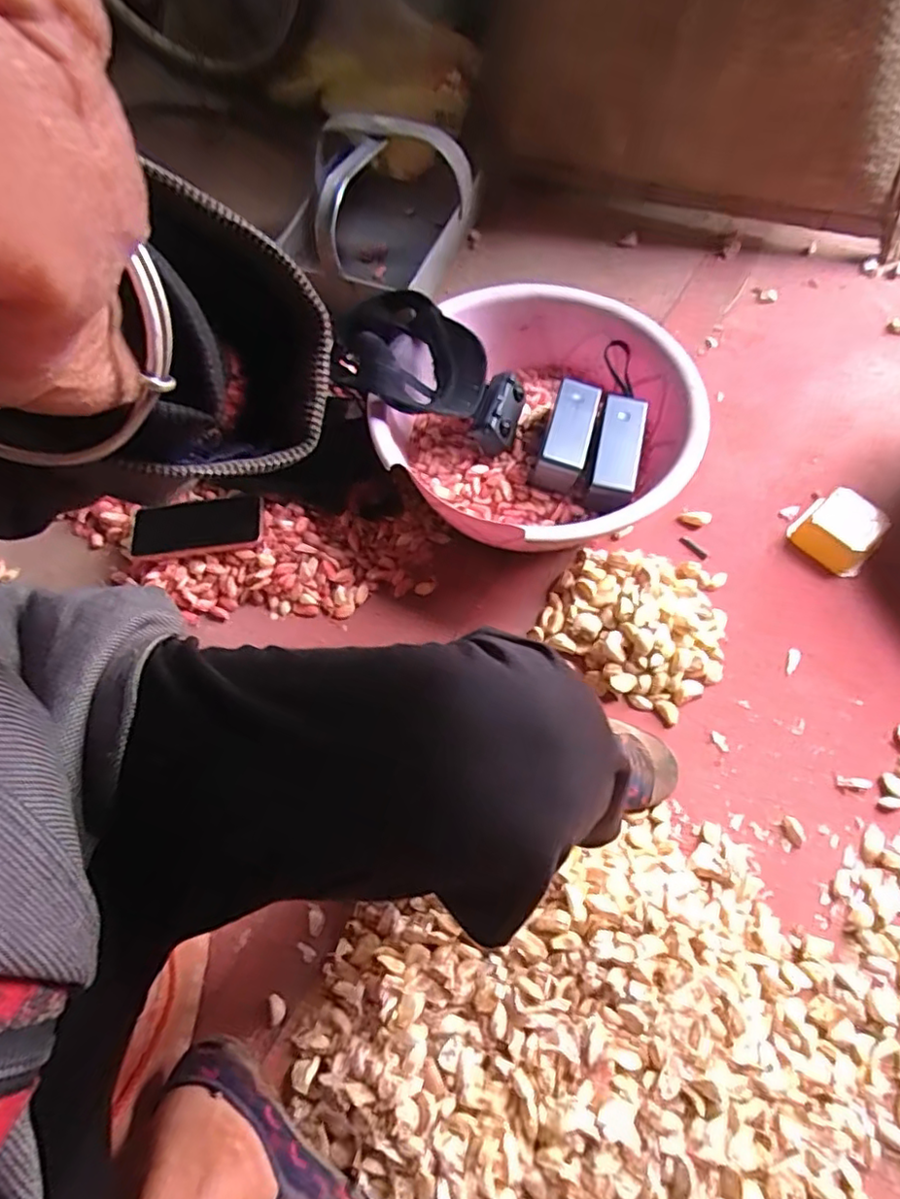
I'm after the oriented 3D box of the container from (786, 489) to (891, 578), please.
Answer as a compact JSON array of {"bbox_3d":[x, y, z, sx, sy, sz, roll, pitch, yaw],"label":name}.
[{"bbox_3d":[0.466,-0.082,0.751,0.090,0.054,0.081,41,69,20],"label":"container"}]

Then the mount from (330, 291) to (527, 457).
[{"bbox_3d":[-0.028,-0.253,0.738,0.226,0.111,0.149,29,68,16],"label":"mount"}]

